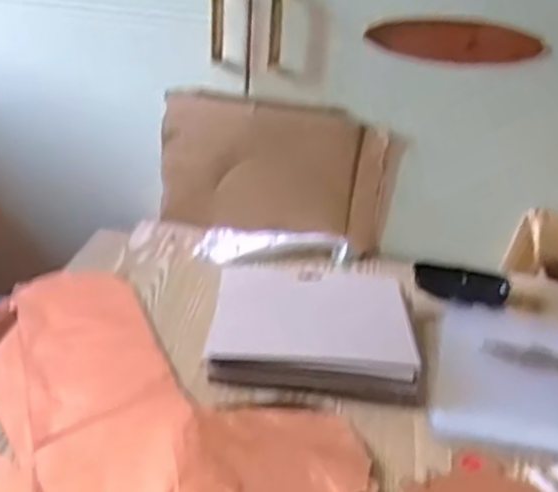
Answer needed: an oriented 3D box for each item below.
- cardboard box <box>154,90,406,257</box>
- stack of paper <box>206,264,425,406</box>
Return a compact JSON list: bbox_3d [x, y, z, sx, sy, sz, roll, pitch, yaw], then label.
[{"bbox_3d":[-0.004,-0.097,0.902,0.285,0.167,0.061,10,27,12],"label":"cardboard box"},{"bbox_3d":[0.034,0.077,0.726,0.194,0.033,0.194,4,26,0],"label":"stack of paper"}]

